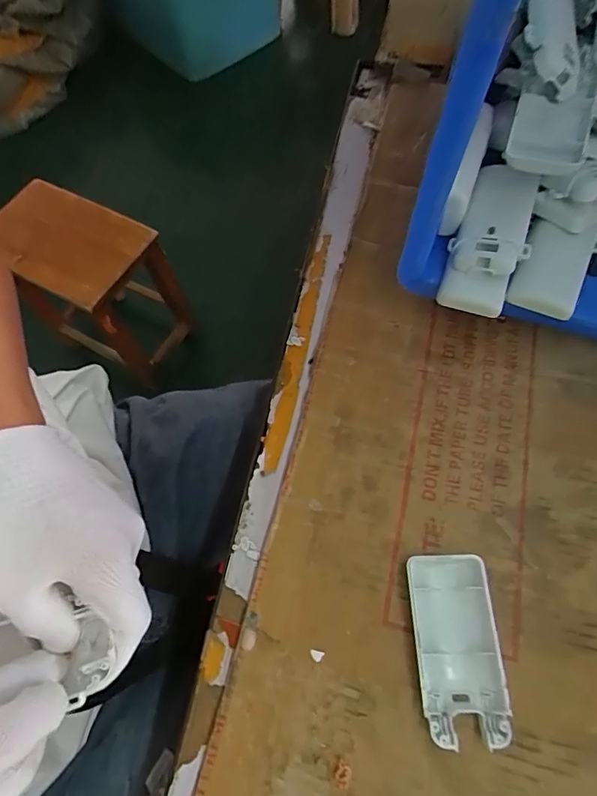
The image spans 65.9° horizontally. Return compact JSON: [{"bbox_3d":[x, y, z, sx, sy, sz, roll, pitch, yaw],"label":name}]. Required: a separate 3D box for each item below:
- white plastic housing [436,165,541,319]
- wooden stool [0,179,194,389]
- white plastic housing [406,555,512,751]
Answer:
[{"bbox_3d":[0.135,-0.114,0.319,0.046,0.028,0.110,17,84,11],"label":"white plastic housing"},{"bbox_3d":[-0.425,-0.240,1.001,0.320,0.298,0.206,26,69,13],"label":"wooden stool"},{"bbox_3d":[0.090,0.141,0.265,0.046,0.015,0.093,-2,64,3],"label":"white plastic housing"}]

